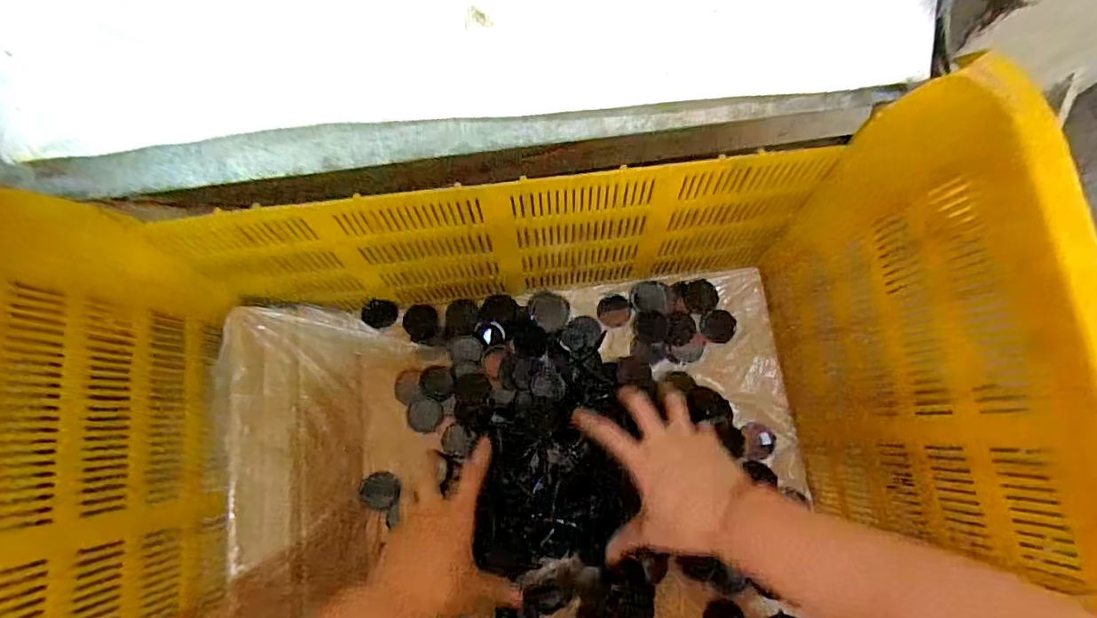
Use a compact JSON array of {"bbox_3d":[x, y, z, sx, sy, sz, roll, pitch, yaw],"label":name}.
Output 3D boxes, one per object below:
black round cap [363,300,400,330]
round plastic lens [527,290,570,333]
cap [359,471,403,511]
[{"bbox_3d":[-0.170,0.005,0.534,0.034,0.007,0.029,11,97,-36],"label":"black round cap"},{"bbox_3d":[0.001,0.000,0.543,0.044,0.006,0.038,38,81,8],"label":"round plastic lens"},{"bbox_3d":[-0.164,0.173,0.508,0.031,0.006,0.033,10,72,-33],"label":"cap"}]

